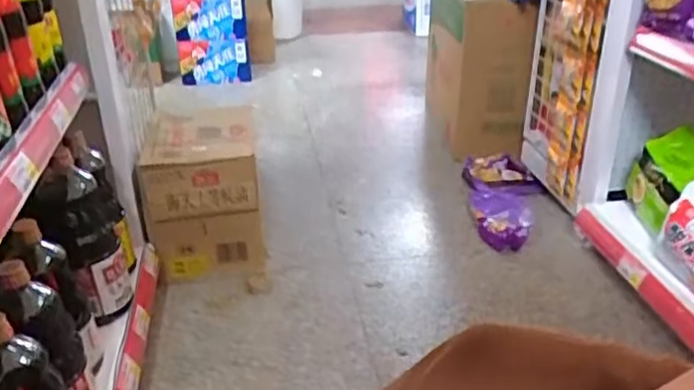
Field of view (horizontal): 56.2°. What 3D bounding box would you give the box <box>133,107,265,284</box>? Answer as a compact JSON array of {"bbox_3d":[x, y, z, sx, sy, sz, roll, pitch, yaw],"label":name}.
[{"bbox_3d":[-0.294,-0.013,1.335,0.216,0.256,0.253,-5,27,-8],"label":"box"}]

